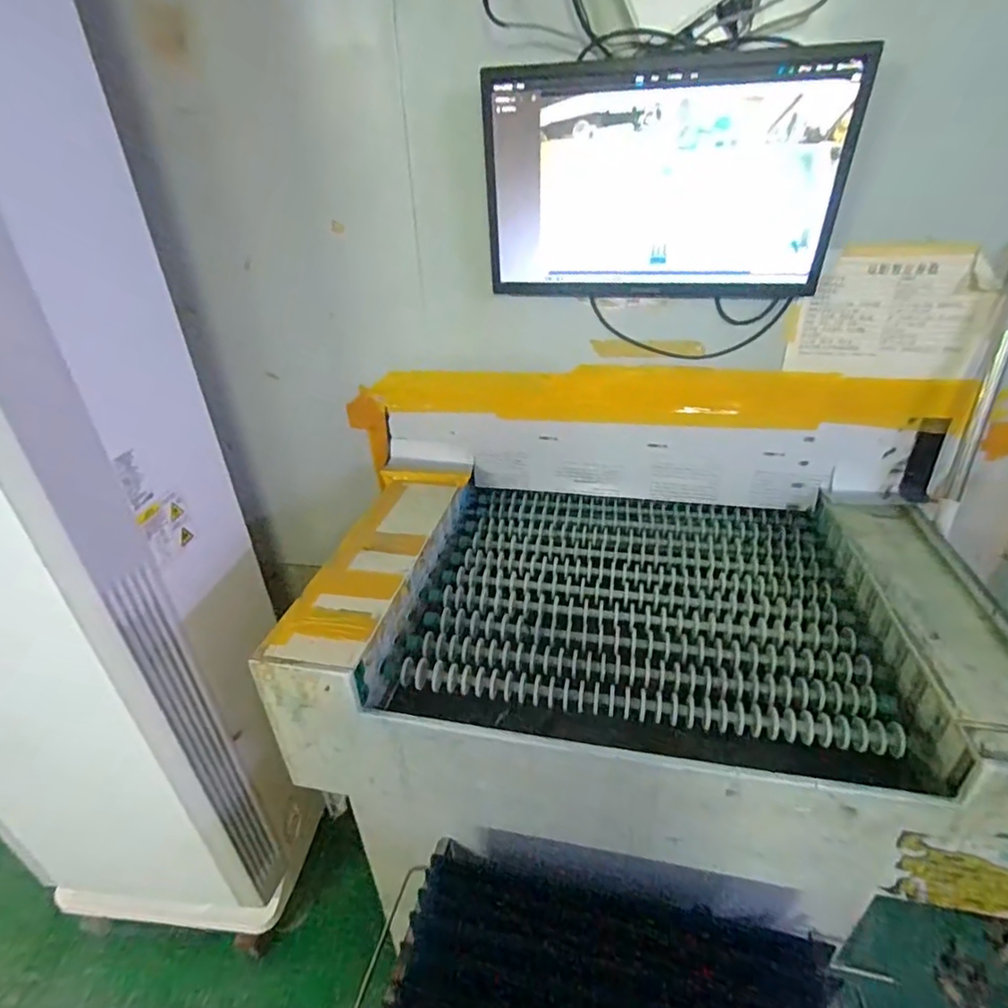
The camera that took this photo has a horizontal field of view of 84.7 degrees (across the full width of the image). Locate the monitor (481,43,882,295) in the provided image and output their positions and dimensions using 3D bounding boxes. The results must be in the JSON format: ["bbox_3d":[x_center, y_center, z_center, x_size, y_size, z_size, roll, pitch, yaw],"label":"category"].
[{"bbox_3d":[0.227,-0.469,0.827,0.509,0.297,0.068,4,31,10],"label":"monitor"}]

